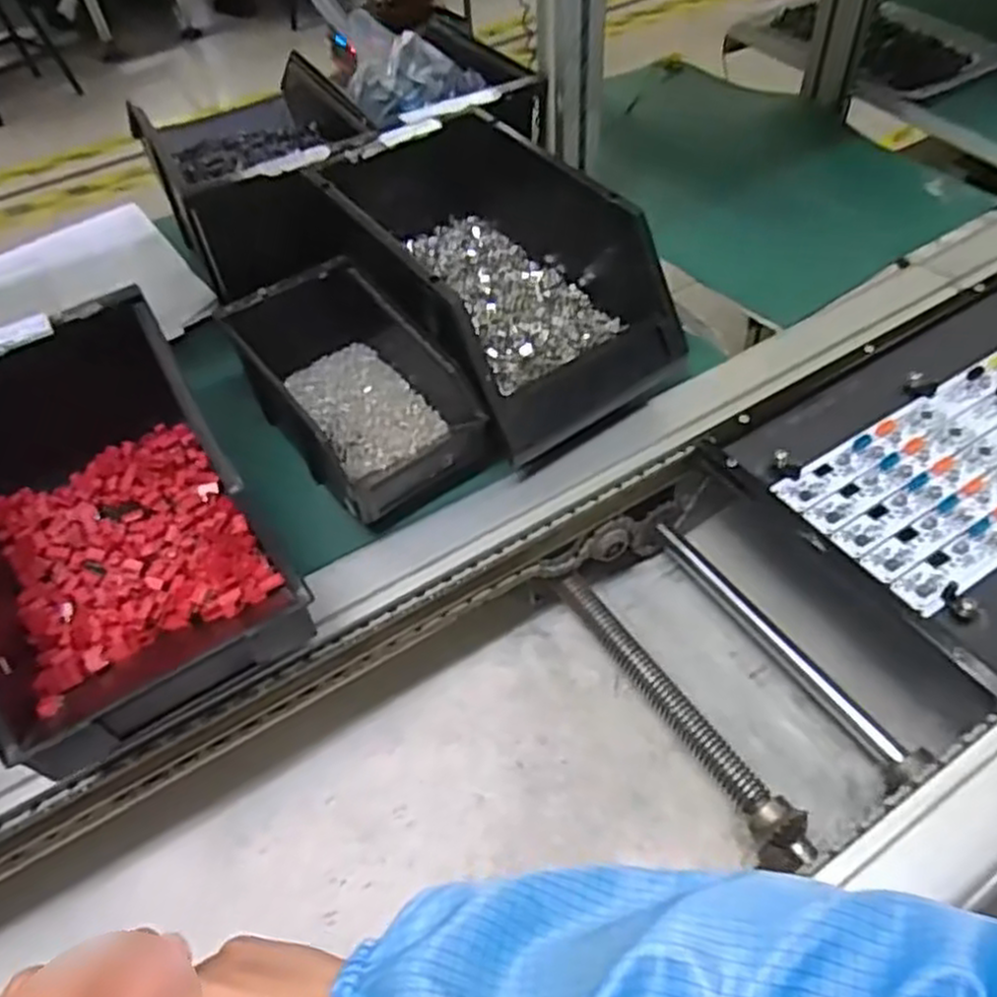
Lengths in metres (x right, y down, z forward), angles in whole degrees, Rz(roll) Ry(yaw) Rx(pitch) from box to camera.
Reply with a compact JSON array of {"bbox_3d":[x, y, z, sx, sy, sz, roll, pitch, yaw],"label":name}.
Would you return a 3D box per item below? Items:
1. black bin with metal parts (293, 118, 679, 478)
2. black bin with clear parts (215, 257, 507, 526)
[{"bbox_3d":[-0.002,-0.162,0.556,0.171,0.120,0.258,-31,55,-21],"label":"black bin with metal parts"},{"bbox_3d":[-0.095,-0.078,0.517,0.111,0.079,0.177,-29,54,-22],"label":"black bin with clear parts"}]

